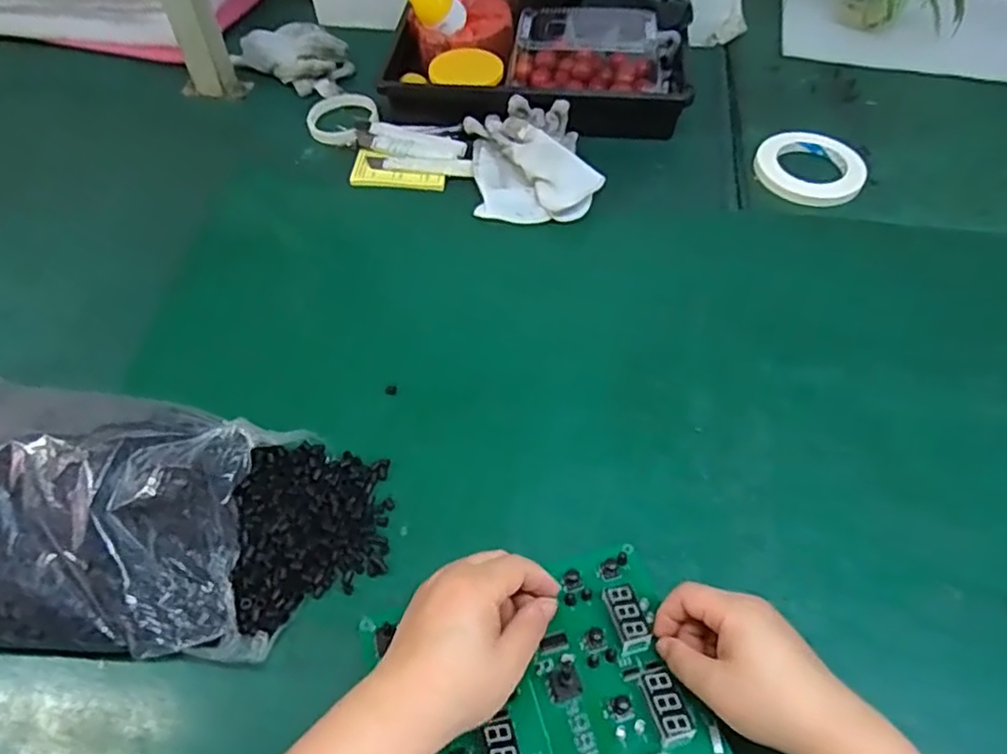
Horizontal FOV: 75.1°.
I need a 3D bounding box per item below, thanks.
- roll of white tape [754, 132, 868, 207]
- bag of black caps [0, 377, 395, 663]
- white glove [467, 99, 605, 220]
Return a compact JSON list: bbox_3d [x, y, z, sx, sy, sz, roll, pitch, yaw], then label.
[{"bbox_3d":[0.342,-0.234,0.735,0.117,0.014,0.110,0,53,0],"label":"roll of white tape"},{"bbox_3d":[-0.262,0.099,0.457,0.335,0.093,0.179,6,54,5],"label":"bag of black caps"},{"bbox_3d":[0.032,-0.241,0.731,0.141,0.046,0.168,-2,53,-1],"label":"white glove"}]

